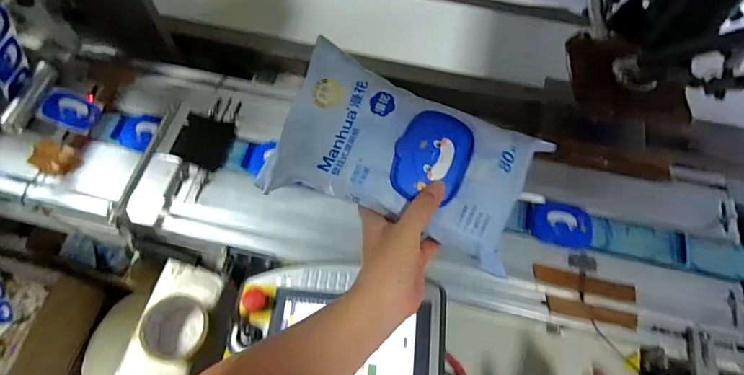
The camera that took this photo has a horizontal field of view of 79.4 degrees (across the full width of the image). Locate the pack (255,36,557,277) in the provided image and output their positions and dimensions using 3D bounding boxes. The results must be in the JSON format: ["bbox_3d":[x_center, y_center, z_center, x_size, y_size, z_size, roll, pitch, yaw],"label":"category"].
[{"bbox_3d":[0.033,-0.027,0.421,0.240,0.064,0.148,23,85,1],"label":"pack"}]

